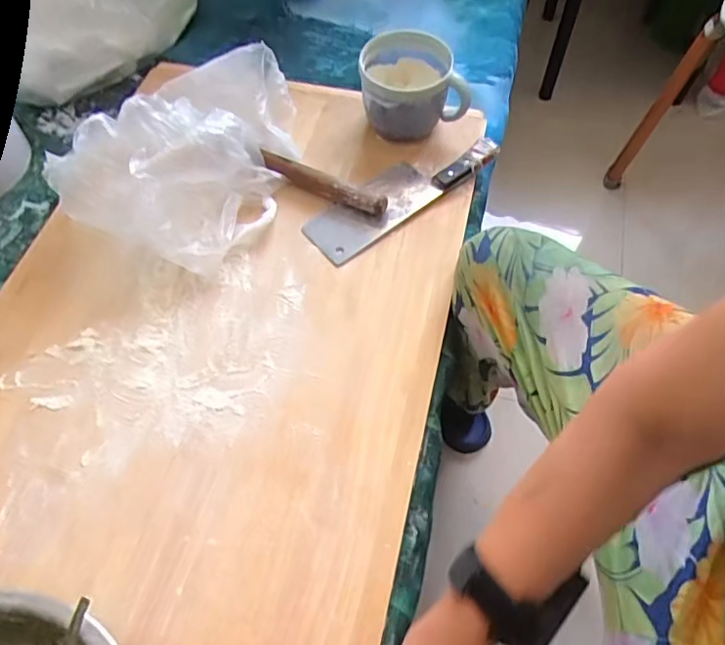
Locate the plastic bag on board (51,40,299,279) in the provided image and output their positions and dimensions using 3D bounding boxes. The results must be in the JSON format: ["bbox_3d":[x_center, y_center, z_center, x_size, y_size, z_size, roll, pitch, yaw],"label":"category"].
[{"bbox_3d":[-0.209,-0.212,0.665,0.207,0.136,0.261,14,62,9],"label":"plastic bag on board"}]

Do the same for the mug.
[{"bbox_3d":[0.070,-0.304,0.729,0.135,0.092,0.109,0,61,2],"label":"mug"}]

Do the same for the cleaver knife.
[{"bbox_3d":[0.049,-0.172,0.699,0.264,0.024,0.077,-35,65,-17],"label":"cleaver knife"}]

